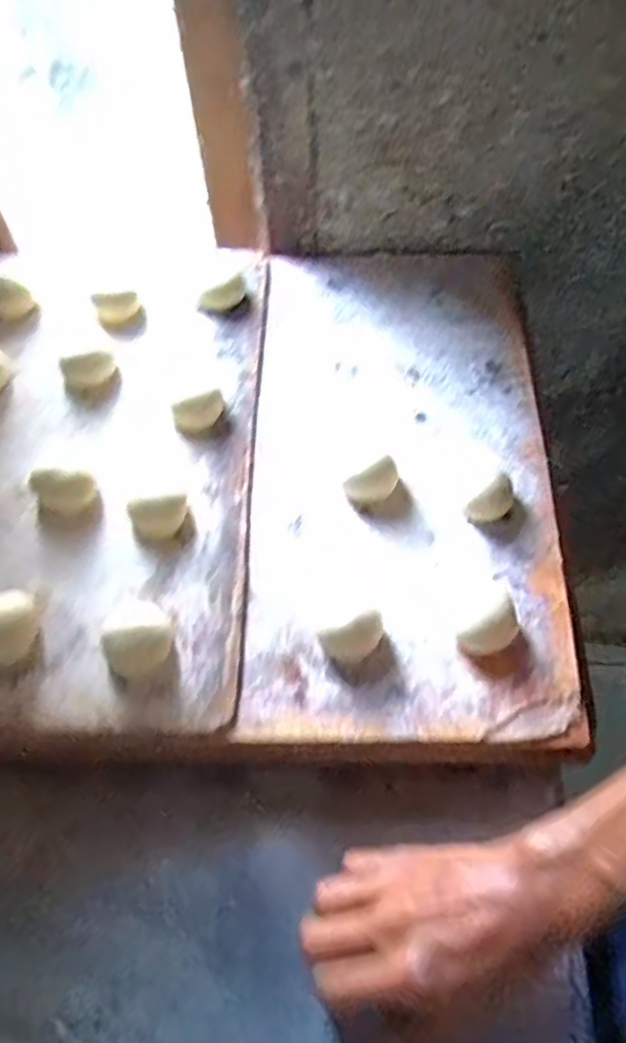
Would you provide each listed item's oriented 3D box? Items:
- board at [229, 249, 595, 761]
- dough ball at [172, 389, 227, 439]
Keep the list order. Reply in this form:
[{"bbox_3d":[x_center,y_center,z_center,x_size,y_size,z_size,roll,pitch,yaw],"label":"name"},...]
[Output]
[{"bbox_3d":[0.065,-0.056,0.524,0.212,0.024,0.421,0,60,3],"label":"board"},{"bbox_3d":[-0.083,-0.079,0.530,0.039,0.018,0.027,-19,62,-8],"label":"dough ball"}]

